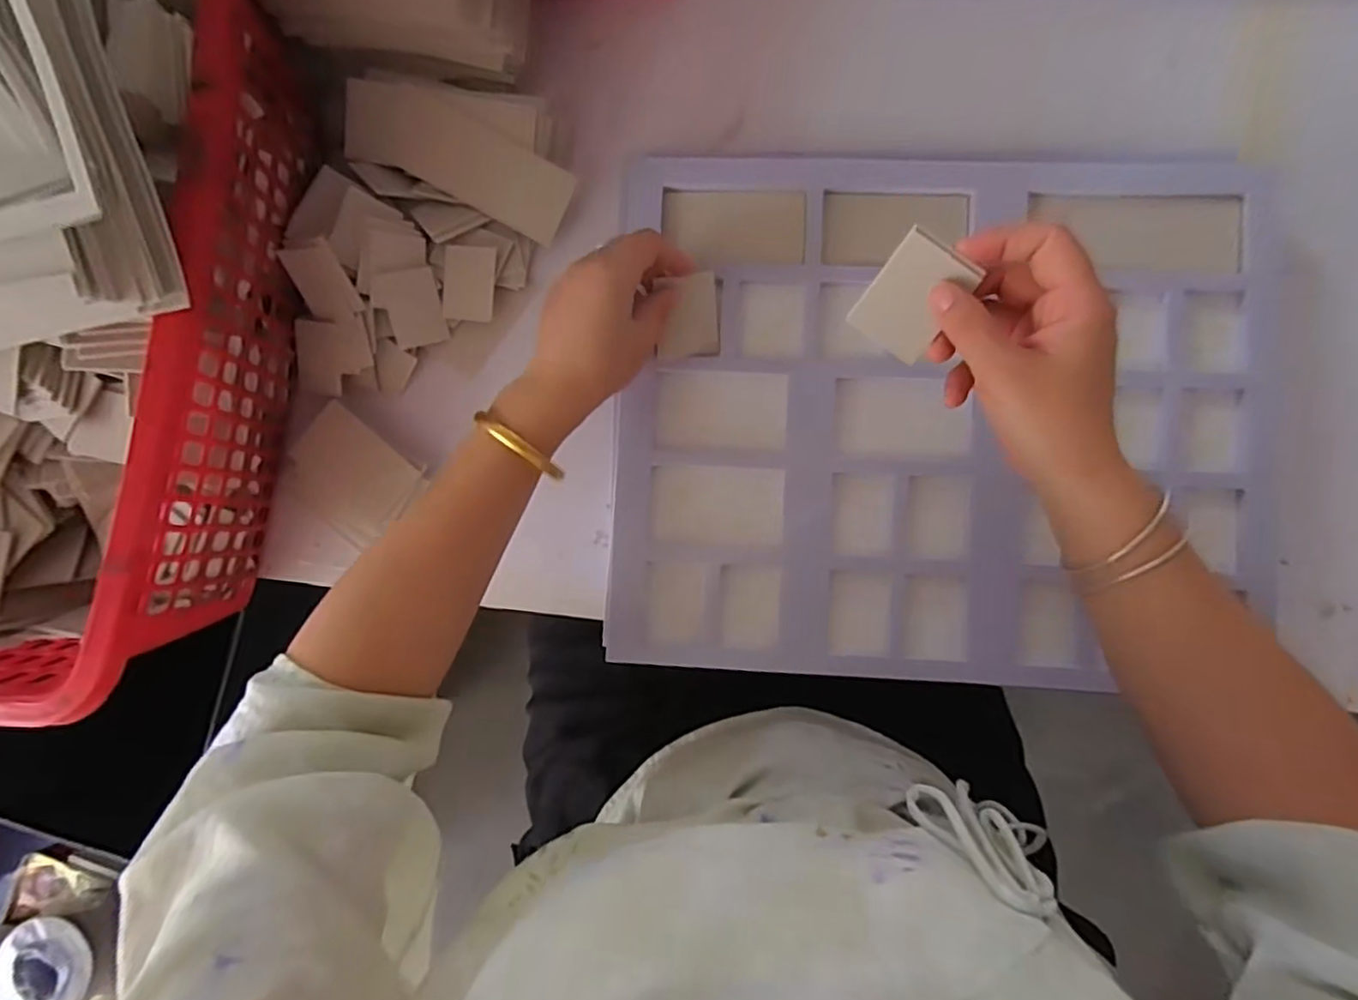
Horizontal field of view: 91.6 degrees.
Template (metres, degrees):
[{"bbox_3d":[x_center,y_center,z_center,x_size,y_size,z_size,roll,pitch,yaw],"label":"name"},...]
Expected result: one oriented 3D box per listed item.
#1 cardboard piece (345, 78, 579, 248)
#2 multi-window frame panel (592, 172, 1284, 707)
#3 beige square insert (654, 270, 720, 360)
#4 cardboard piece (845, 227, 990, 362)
[{"bbox_3d":[-0.161,-0.252,0.484,0.166,0.004,0.062,22,105,-6],"label":"cardboard piece"},{"bbox_3d":[0.172,-0.059,0.444,0.423,0.024,0.349,2,84,4],"label":"multi-window frame panel"},{"bbox_3d":[0.008,-0.125,0.449,0.041,0.007,0.053,-6,105,-7],"label":"beige square insert"},{"bbox_3d":[0.121,-0.104,0.339,0.042,0.004,0.056,36,115,0],"label":"cardboard piece"}]

